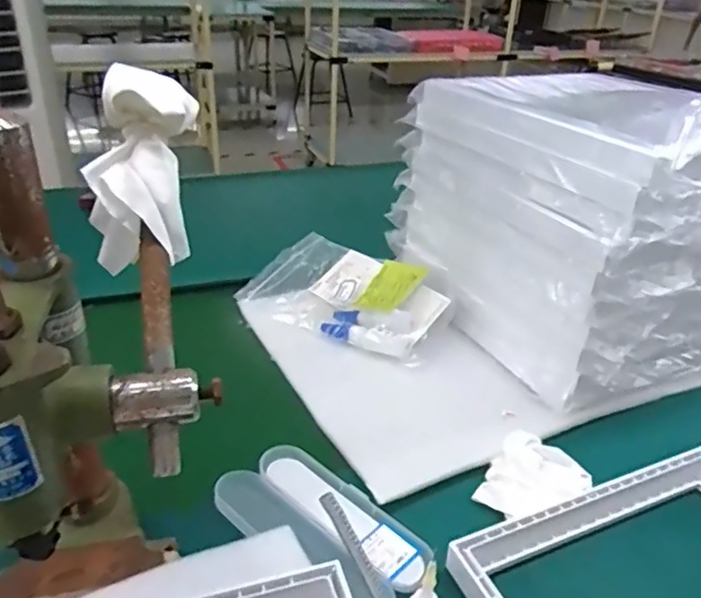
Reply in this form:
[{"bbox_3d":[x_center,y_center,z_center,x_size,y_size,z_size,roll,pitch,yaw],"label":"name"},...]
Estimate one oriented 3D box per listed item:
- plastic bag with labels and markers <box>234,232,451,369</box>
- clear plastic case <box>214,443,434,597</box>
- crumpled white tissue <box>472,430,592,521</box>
[{"bbox_3d":[0.004,-0.013,0.795,0.260,0.056,0.163,20,35,28],"label":"plastic bag with labels and markers"},{"bbox_3d":[-0.022,0.182,0.495,0.176,0.027,0.094,23,36,32],"label":"clear plastic case"},{"bbox_3d":[0.162,0.152,0.537,0.097,0.034,0.070,-25,40,-38],"label":"crumpled white tissue"}]

